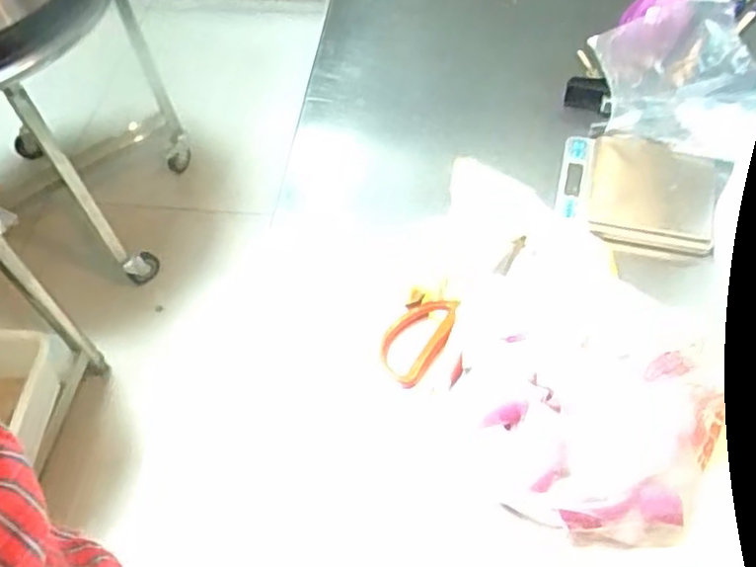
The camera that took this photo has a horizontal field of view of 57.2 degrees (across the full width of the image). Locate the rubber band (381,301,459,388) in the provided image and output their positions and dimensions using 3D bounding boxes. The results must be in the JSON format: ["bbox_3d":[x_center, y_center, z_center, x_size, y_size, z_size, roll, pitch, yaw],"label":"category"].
[{"bbox_3d":[0.031,0.041,0.536,0.047,0.014,0.073,32,76,37],"label":"rubber band"}]

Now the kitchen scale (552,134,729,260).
[{"bbox_3d":[0.220,-0.079,0.592,0.128,0.029,0.104,9,57,10],"label":"kitchen scale"}]

